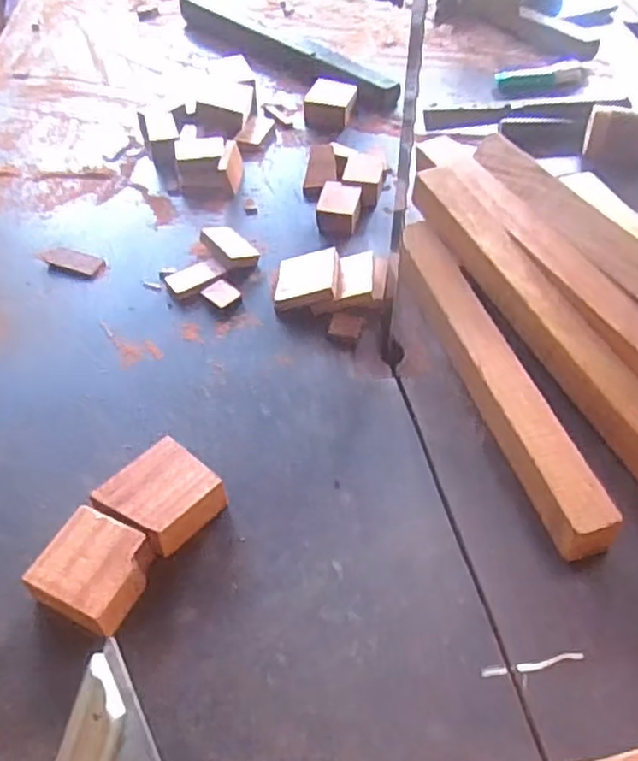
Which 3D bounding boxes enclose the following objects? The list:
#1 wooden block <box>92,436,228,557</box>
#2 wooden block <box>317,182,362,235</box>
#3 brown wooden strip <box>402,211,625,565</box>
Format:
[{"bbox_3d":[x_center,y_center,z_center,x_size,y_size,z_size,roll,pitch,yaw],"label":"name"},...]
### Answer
[{"bbox_3d":[-0.098,0.076,0.434,0.059,0.026,0.060,30,55,25],"label":"wooden block"},{"bbox_3d":[0.020,-0.162,0.645,0.037,0.025,0.053,10,49,10],"label":"wooden block"},{"bbox_3d":[0.123,-0.010,0.503,0.041,0.037,0.309,-12,49,-9],"label":"brown wooden strip"}]

